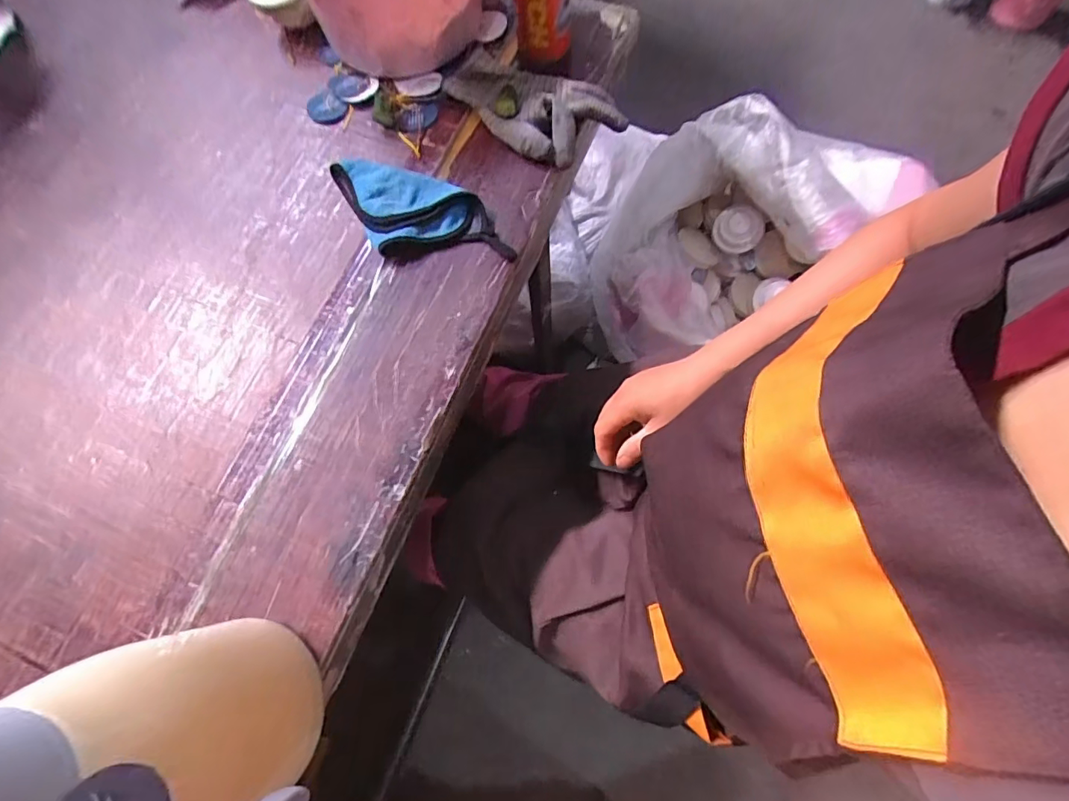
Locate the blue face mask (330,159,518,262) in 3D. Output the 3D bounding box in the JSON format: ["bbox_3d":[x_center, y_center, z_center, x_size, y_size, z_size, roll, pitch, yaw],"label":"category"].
[{"bbox_3d":[-0.122,-0.198,0.521,0.206,0.024,0.099,11,74,7],"label":"blue face mask"}]

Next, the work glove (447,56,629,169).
[{"bbox_3d":[-0.002,-0.344,0.551,0.192,0.039,0.112,39,79,14],"label":"work glove"}]

